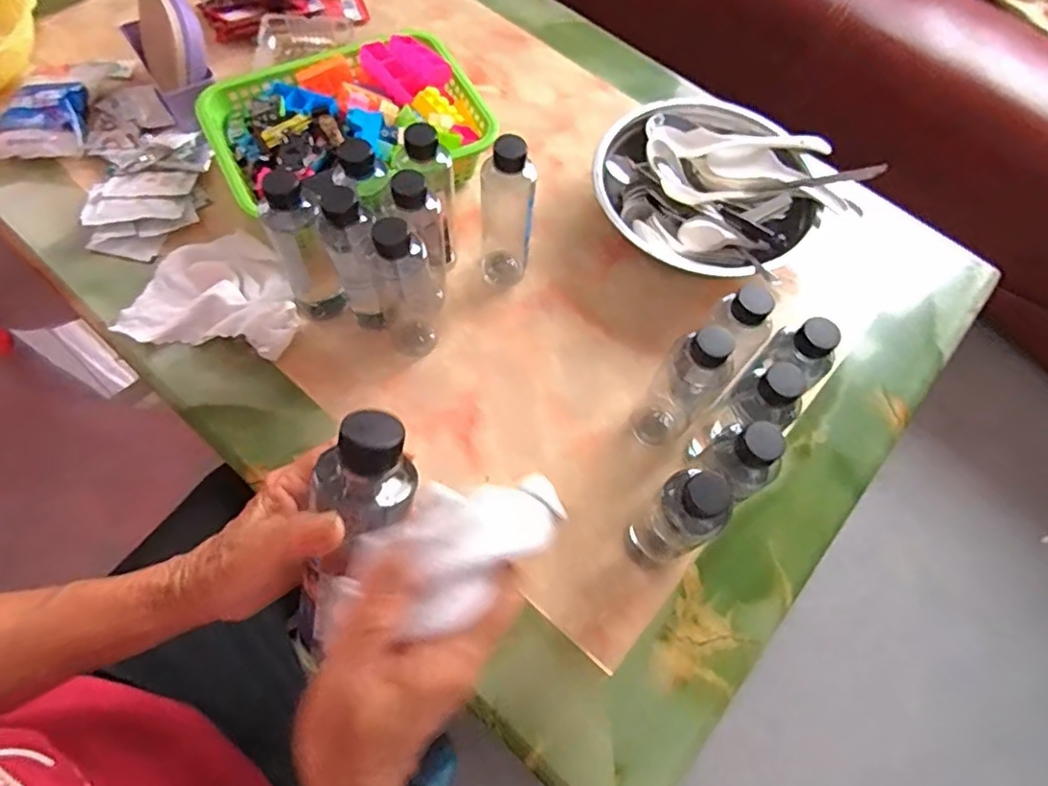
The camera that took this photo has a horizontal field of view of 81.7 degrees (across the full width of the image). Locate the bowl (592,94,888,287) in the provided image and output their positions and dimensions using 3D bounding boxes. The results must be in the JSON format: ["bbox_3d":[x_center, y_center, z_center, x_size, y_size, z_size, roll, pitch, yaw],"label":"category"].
[{"bbox_3d":[0.220,-0.240,0.718,0.262,0.089,0.251,1,65,-2],"label":"bowl"}]

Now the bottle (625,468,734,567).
[{"bbox_3d":[0.122,0.107,0.497,0.050,0.178,0.052,-38,72,-18],"label":"bottle"}]

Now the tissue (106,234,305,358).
[{"bbox_3d":[-0.324,-0.114,0.651,0.194,0.038,0.147,9,65,2],"label":"tissue"}]

